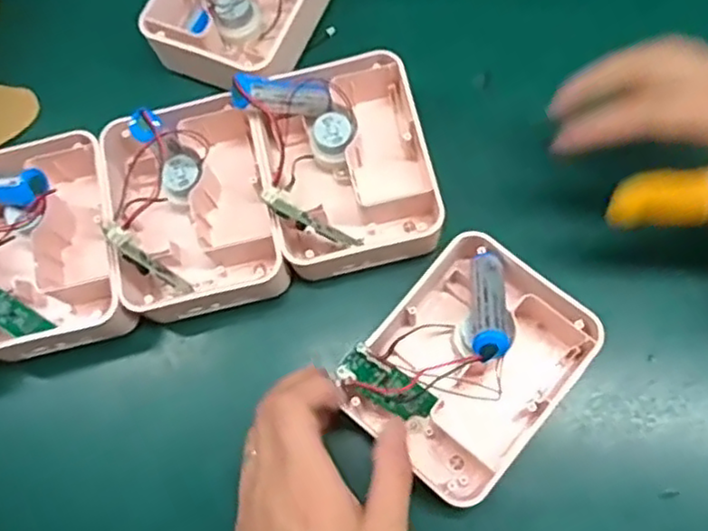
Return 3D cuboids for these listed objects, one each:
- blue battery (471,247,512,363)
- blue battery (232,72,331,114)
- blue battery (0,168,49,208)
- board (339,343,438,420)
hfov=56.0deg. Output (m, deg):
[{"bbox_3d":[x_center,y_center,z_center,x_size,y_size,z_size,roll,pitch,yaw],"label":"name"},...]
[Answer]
[{"bbox_3d":[0.072,0.017,0.357,0.018,0.013,0.071,5,45,3],"label":"blue battery"},{"bbox_3d":[-0.045,-0.106,0.411,0.068,0.015,0.026,-7,66,-39],"label":"blue battery"},{"bbox_3d":[-0.221,-0.046,0.410,0.067,0.021,0.020,-3,70,25],"label":"blue battery"},{"bbox_3d":[0.020,0.068,0.370,0.066,0.010,0.022,36,71,-32],"label":"board"}]

